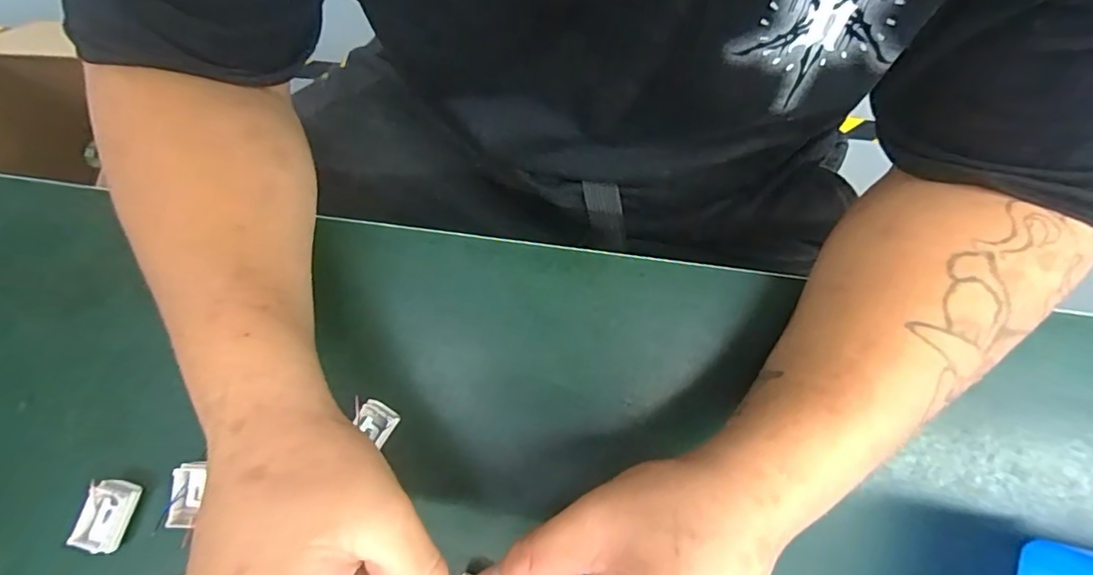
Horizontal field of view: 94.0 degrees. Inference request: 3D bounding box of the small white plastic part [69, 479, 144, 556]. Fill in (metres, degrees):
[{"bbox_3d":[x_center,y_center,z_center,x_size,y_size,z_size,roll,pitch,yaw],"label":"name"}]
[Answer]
[{"bbox_3d":[-0.248,0.127,0.286,0.023,0.013,0.036,13,80,5],"label":"small white plastic part"}]

